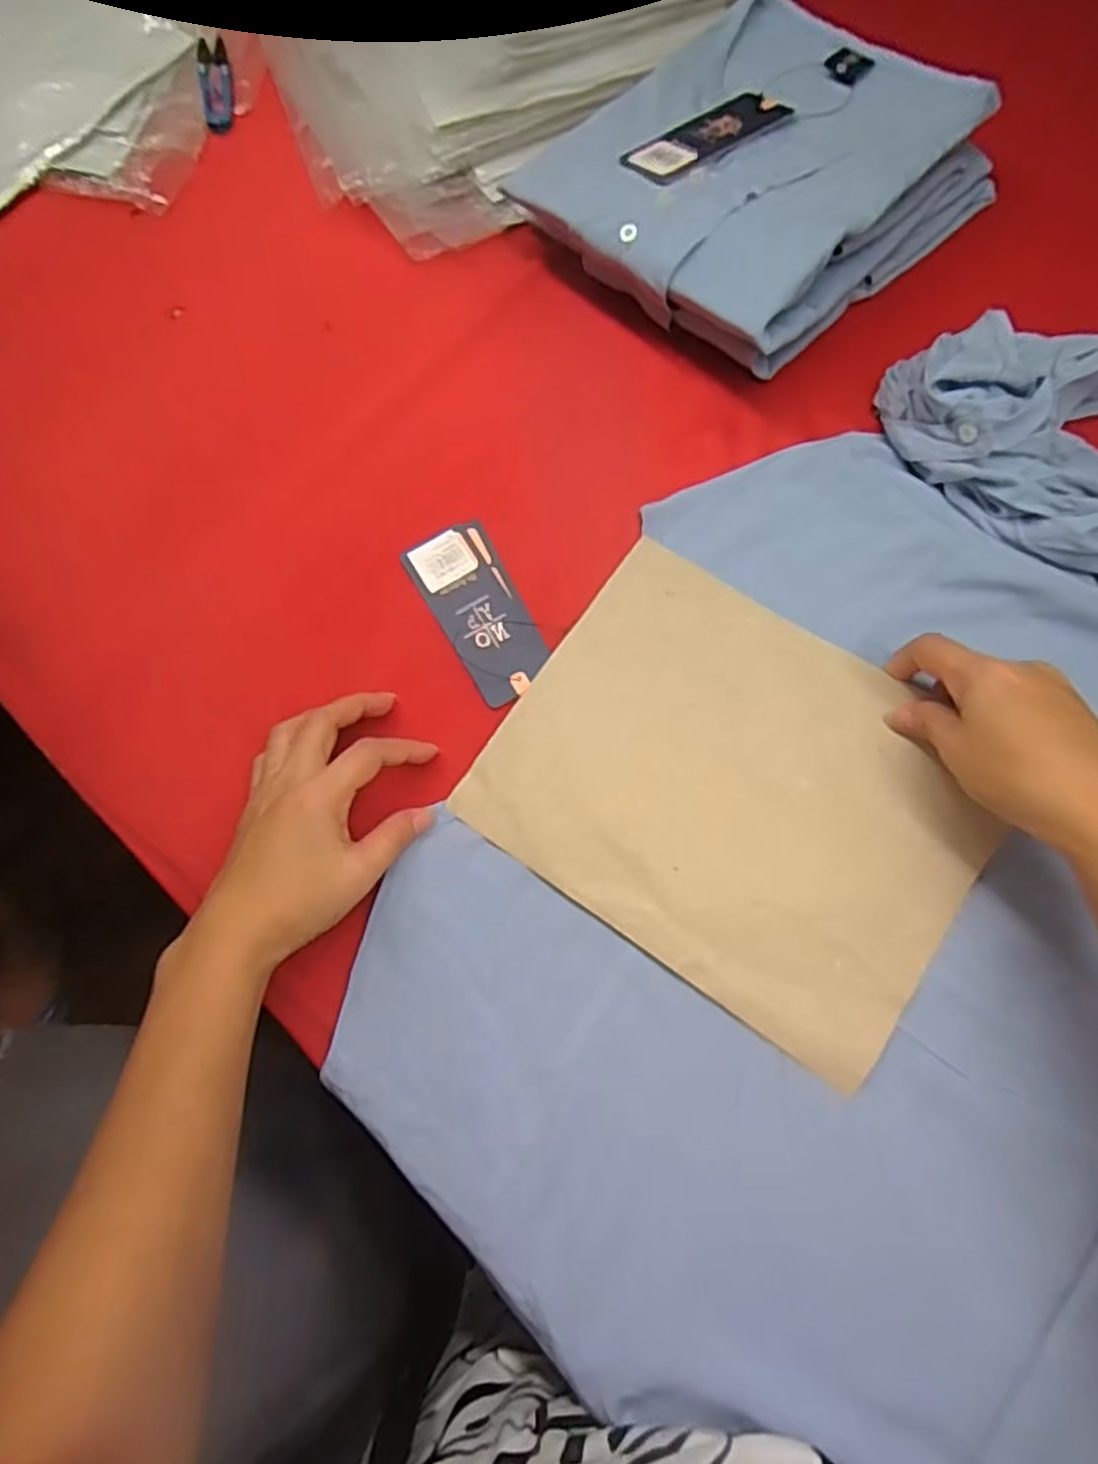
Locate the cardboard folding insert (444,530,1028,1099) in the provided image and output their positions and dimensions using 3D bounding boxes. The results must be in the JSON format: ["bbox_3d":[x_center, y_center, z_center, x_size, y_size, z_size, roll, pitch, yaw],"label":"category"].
[{"bbox_3d":[0.102,0.030,0.403,0.249,0.010,0.196,34,78,13],"label":"cardboard folding insert"}]

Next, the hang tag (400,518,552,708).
[{"bbox_3d":[-0.041,-0.074,0.450,0.052,0.004,0.119,-28,73,-4],"label":"hang tag"}]

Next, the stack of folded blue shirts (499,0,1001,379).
[{"bbox_3d":[0.139,-0.375,0.503,0.224,0.069,0.268,43,74,14],"label":"stack of folded blue shirts"}]

